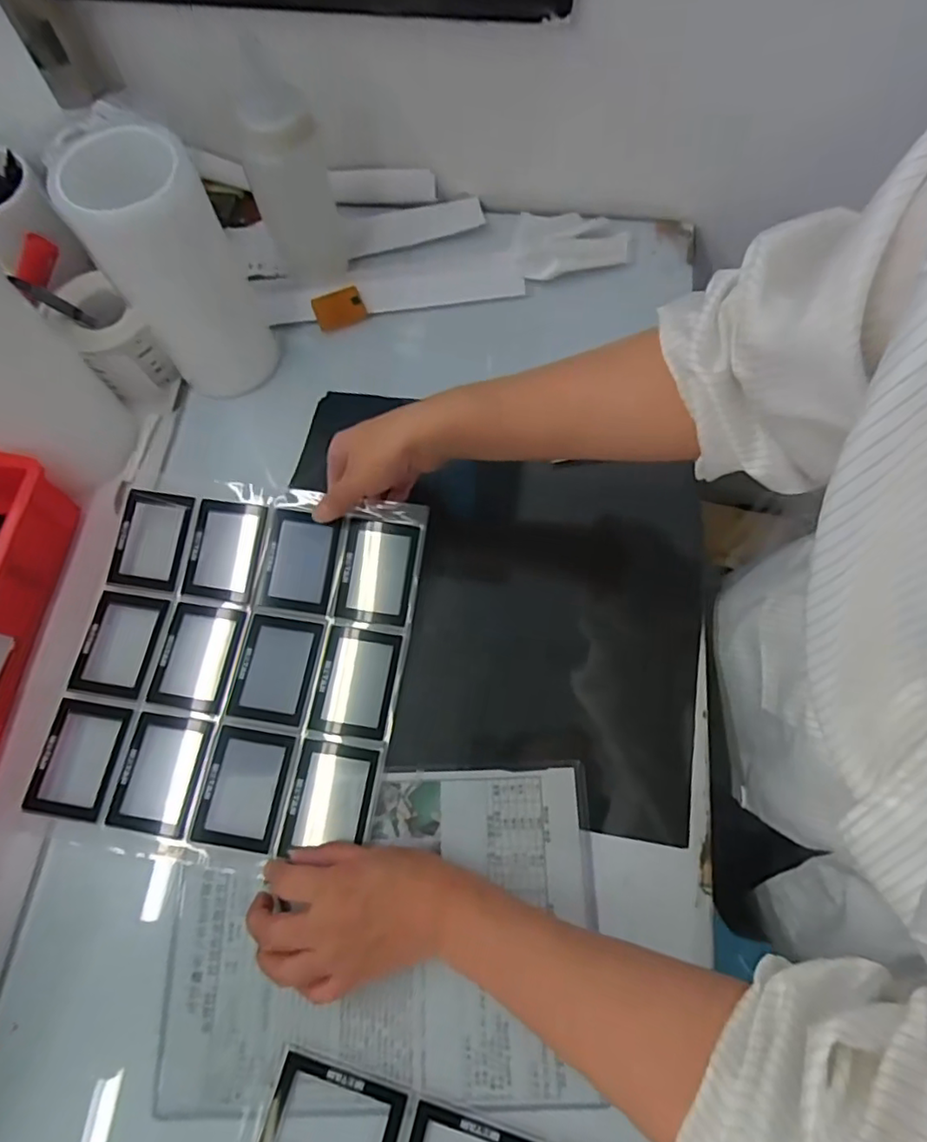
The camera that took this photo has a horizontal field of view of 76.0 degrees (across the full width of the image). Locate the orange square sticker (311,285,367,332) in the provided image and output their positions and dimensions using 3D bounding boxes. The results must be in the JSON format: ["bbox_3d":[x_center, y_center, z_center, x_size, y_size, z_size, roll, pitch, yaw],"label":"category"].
[{"bbox_3d":[-0.129,-0.272,0.613,0.050,0.004,0.034,-20,96,1],"label":"orange square sticker"}]

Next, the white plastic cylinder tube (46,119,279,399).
[{"bbox_3d":[-0.244,-0.257,0.515,0.101,0.215,0.086,-27,71,-8],"label":"white plastic cylinder tube"}]

